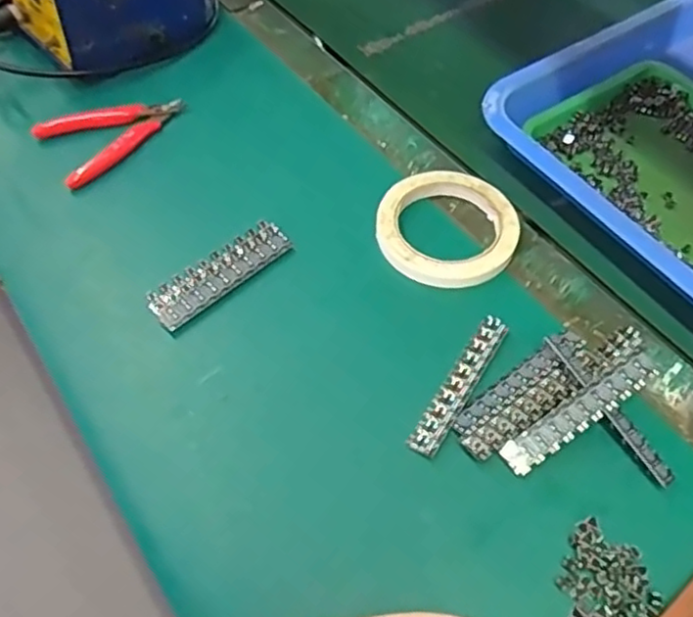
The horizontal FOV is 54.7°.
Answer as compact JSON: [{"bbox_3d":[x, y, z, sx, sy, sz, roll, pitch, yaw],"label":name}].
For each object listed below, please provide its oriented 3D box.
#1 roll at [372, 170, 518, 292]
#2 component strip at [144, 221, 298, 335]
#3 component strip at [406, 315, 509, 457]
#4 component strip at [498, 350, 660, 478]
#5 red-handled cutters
[{"bbox_3d":[0.076,-0.061,0.506,0.101,0.020,0.108,0,56,0],"label":"roll"},{"bbox_3d":[-0.090,-0.025,0.484,0.108,0.010,0.032,-37,63,-22],"label":"component strip"},{"bbox_3d":[0.074,0.048,0.434,0.019,0.004,0.108,28,61,18],"label":"component strip"},{"bbox_3d":[0.141,0.063,0.407,0.107,0.007,0.020,-34,61,-5],"label":"component strip"},{"bbox_3d":[-0.191,-0.147,0.567,0.117,0.022,0.071,-29,61,-18],"label":"red-handled cutters"}]

